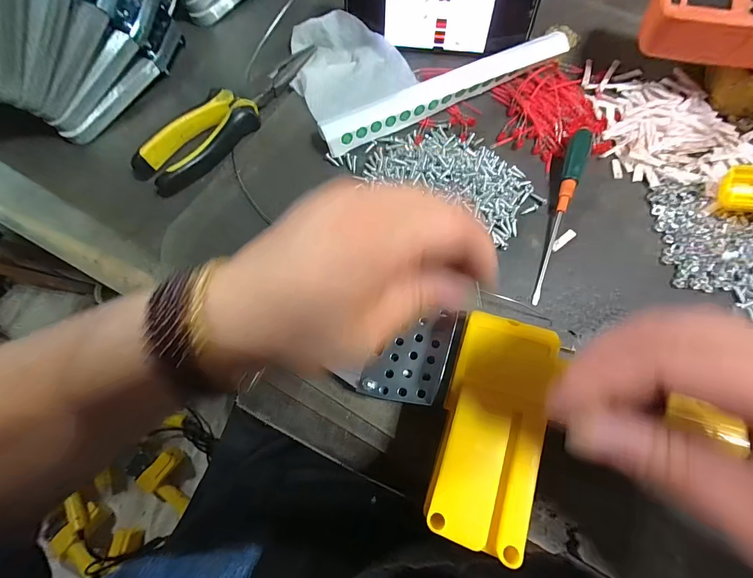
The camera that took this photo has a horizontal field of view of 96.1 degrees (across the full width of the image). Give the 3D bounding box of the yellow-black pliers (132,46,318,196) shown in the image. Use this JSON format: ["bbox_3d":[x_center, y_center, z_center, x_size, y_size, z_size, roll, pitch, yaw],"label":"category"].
[{"bbox_3d":[-0.121,-0.155,0.289,0.044,0.022,0.189,36,76,12],"label":"yellow-black pliers"}]

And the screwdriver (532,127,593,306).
[{"bbox_3d":[0.142,-0.058,0.255,0.015,0.016,0.149,17,72,7],"label":"screwdriver"}]

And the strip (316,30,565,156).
[{"bbox_3d":[0.058,-0.169,0.290,0.222,0.022,0.028,-25,72,-7],"label":"strip"}]

